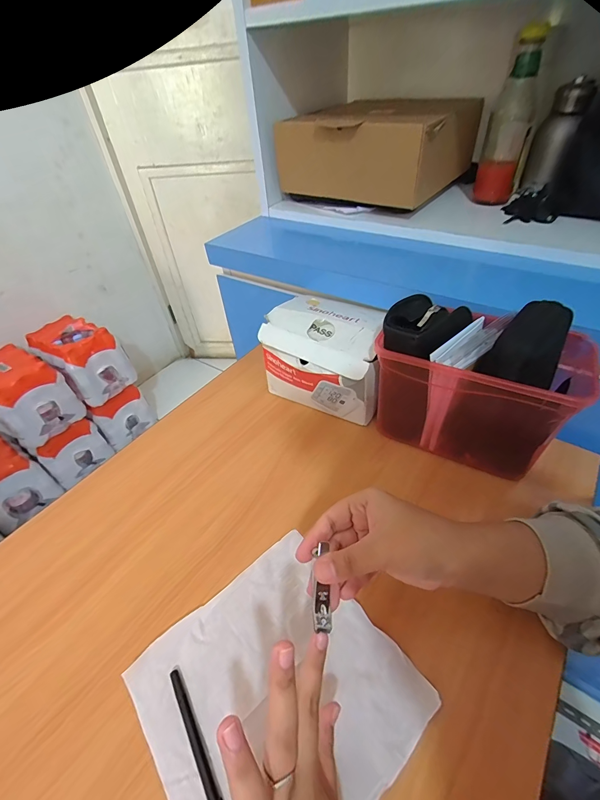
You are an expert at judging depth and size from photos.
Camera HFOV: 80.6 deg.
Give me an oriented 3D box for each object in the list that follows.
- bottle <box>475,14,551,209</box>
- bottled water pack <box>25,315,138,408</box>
[{"bbox_3d":[0.343,-0.452,0.579,0.062,0.220,0.073,16,48,20],"label":"bottle"},{"bbox_3d":[-0.815,-0.161,1.316,0.256,0.242,0.205,24,52,27],"label":"bottled water pack"}]

